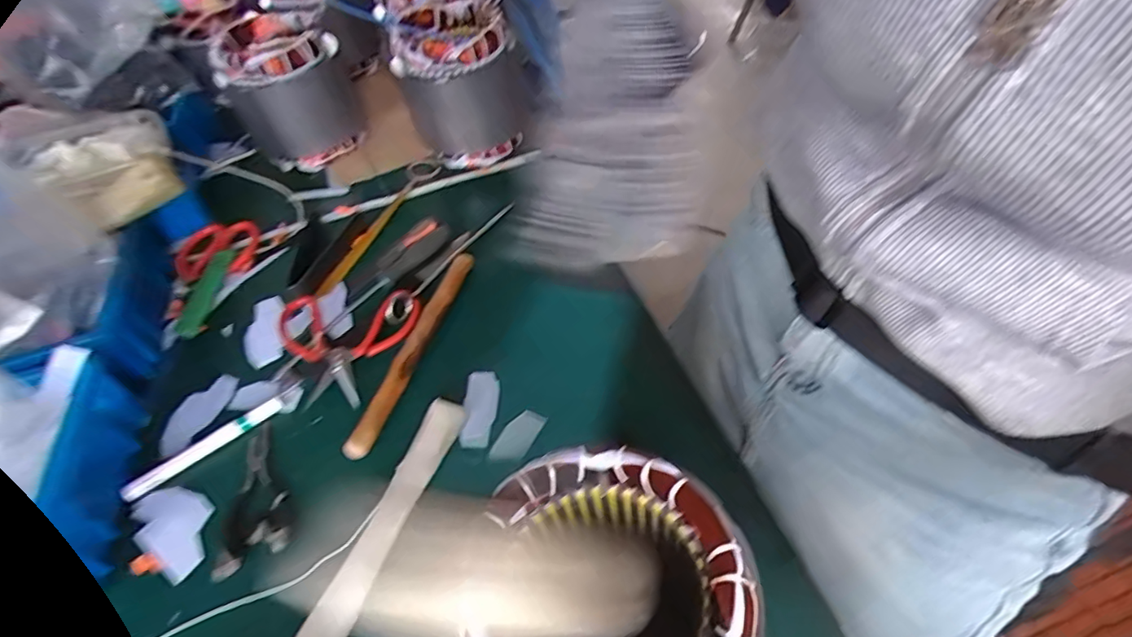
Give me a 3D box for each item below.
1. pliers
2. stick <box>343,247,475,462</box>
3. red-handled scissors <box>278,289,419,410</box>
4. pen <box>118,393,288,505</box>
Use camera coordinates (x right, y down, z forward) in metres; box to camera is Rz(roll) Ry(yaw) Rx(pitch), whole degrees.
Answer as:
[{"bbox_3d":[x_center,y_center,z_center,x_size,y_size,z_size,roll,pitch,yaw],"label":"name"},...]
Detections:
[{"bbox_3d":[-0.282,0.155,0.481,0.068,0.007,0.124,-26,54,-15],"label":"pliers"},{"bbox_3d":[-0.155,0.025,0.557,0.026,0.014,0.244,13,54,15],"label":"stick"},{"bbox_3d":[-0.230,0.026,0.559,0.146,0.017,0.132,-4,52,2],"label":"red-handled scissors"},{"bbox_3d":[-0.338,0.119,0.513,0.144,0.011,0.017,-34,56,-20],"label":"pen"}]

